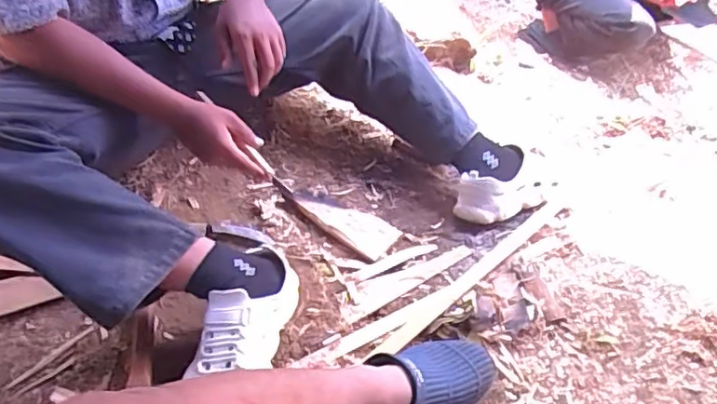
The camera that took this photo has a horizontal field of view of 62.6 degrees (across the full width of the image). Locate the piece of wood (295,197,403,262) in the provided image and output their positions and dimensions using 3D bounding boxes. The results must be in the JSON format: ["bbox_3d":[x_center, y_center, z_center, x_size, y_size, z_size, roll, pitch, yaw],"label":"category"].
[{"bbox_3d":[-0.014,0.030,0.985,0.167,0.011,0.084,35,50,23],"label":"piece of wood"}]

